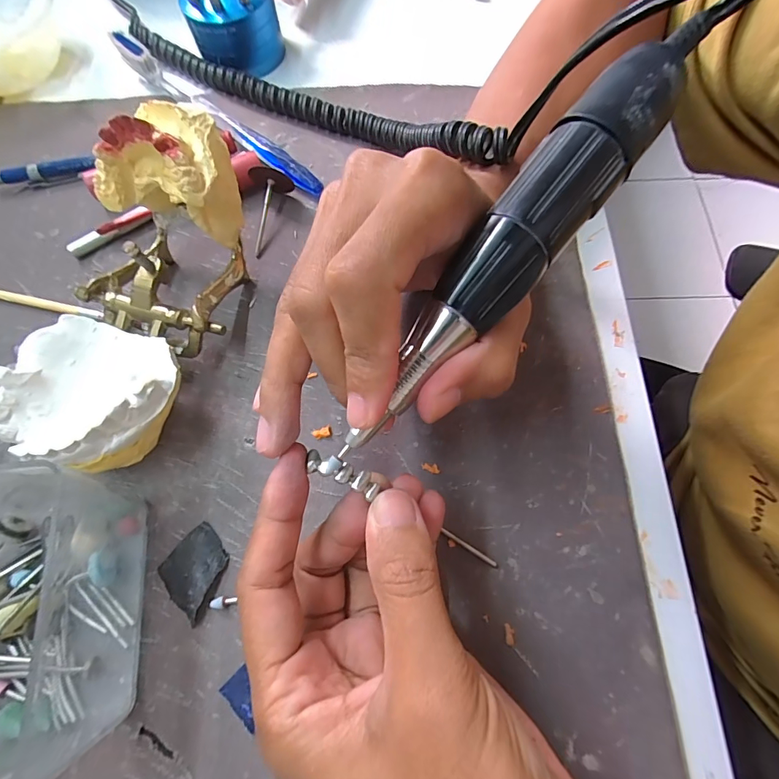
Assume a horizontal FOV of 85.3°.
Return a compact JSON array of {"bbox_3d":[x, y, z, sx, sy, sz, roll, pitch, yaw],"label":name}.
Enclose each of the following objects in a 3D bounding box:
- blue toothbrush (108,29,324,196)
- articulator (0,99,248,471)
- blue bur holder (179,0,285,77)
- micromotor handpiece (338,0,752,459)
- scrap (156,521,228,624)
[{"bbox_3d":[-0.110,-0.171,0.263,0.181,0.023,0.011,38,76,14],"label":"blue toothbrush"},{"bbox_3d":[-0.112,-0.041,0.187,0.065,0.077,0.148,13,71,7],"label":"articulator"},{"bbox_3d":[-0.105,-0.253,0.266,0.057,0.067,0.054,-20,71,-5],"label":"blue bur holder"},{"bbox_3d":[0.046,-0.055,0.130,0.026,0.022,0.179,40,91,15],"label":"micromotor handpiece"},{"bbox_3d":[-0.082,0.077,0.180,0.028,0.006,0.028,41,77,15],"label":"scrap"}]

